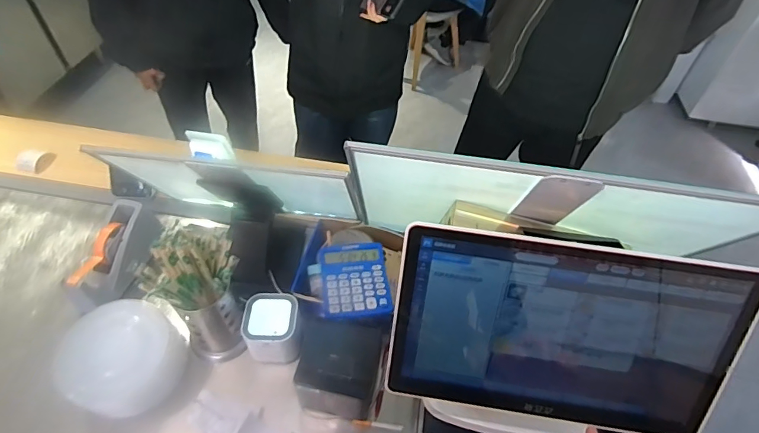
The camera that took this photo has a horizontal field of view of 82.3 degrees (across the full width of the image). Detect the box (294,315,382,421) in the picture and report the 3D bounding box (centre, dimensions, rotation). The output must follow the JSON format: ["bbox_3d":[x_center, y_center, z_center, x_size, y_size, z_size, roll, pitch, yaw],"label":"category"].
[{"bbox_3d":[-0.067,0.255,0.725,0.129,0.094,0.143,7,50,4],"label":"box"}]

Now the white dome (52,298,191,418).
[{"bbox_3d":[-0.423,0.239,0.724,0.160,0.129,0.162,11,50,7],"label":"white dome"}]

